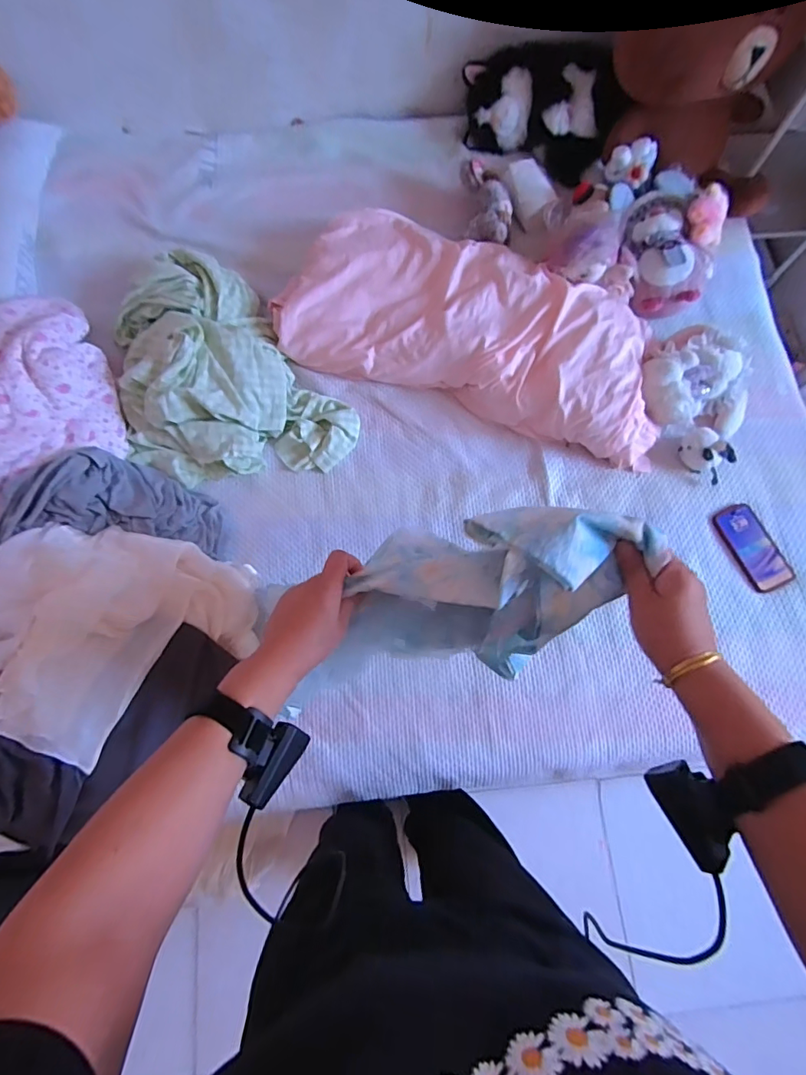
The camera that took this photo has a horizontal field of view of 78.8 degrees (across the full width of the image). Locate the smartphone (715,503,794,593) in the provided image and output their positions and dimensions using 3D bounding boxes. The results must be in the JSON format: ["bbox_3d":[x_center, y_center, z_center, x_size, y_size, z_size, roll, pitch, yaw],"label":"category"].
[{"bbox_3d":[0.684,0.018,0.960,0.081,0.017,0.170,-19,75,-7],"label":"smartphone"}]

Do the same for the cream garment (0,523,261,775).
[{"bbox_3d":[-0.502,0.163,0.820,0.412,0.139,0.375,19,74,4],"label":"cream garment"}]

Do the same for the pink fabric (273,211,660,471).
[{"bbox_3d":[0.155,-0.434,1.019,0.805,0.129,0.349,18,74,4],"label":"pink fabric"}]

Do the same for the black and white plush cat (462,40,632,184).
[{"bbox_3d":[0.315,-0.998,1.142,0.353,0.191,0.134,26,74,6],"label":"black and white plush cat"}]

